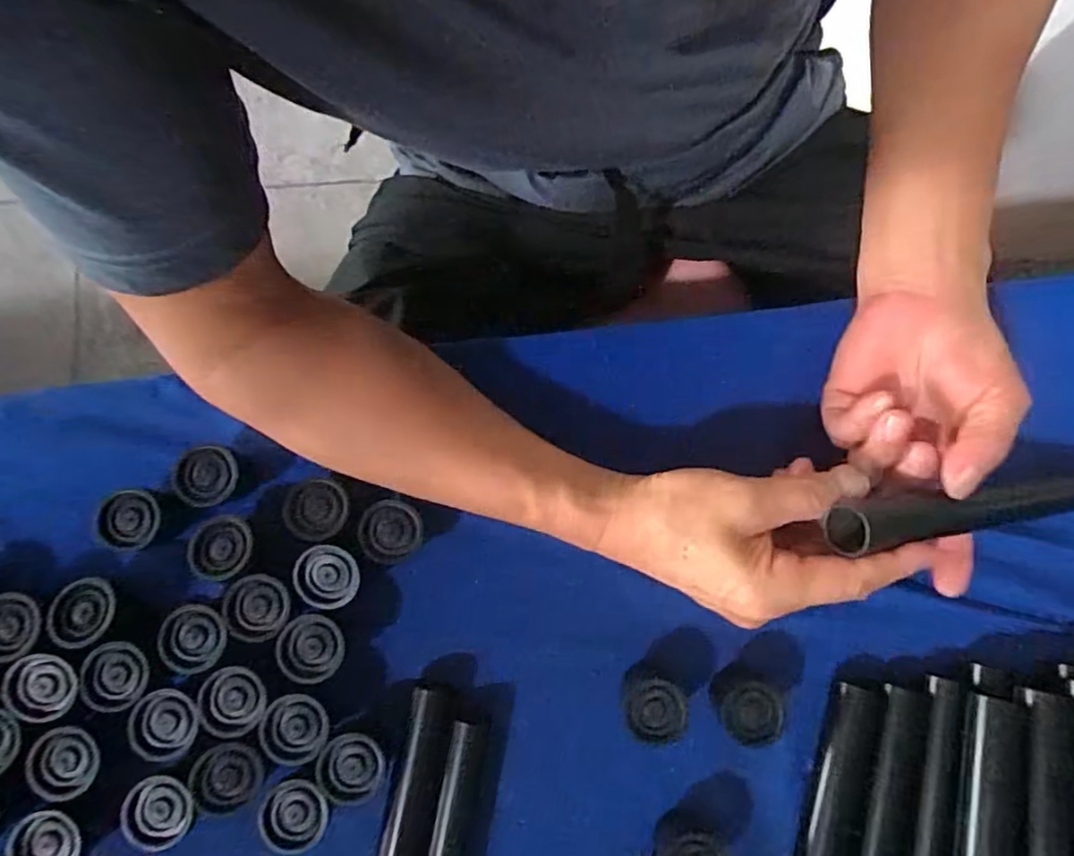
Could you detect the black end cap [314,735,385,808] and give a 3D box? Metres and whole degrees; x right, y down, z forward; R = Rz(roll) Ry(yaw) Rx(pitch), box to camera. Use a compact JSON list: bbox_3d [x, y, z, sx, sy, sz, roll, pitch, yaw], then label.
[{"bbox_3d":[-0.099,0.180,0.320,0.031,0.011,0.034,0,81,-2],"label":"black end cap"}]

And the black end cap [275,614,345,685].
[{"bbox_3d":[-0.122,0.119,0.326,0.033,0.007,0.034,0,81,-2],"label":"black end cap"}]

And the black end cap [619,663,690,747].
[{"bbox_3d":[0.064,0.155,0.341,0.035,0.032,0.034,0,81,-2],"label":"black end cap"}]

